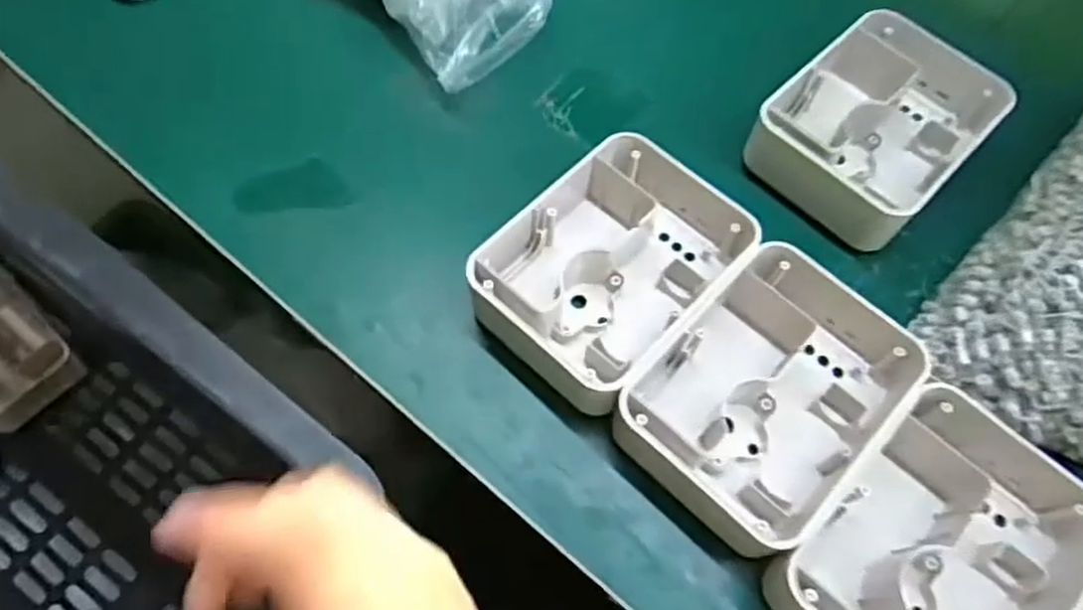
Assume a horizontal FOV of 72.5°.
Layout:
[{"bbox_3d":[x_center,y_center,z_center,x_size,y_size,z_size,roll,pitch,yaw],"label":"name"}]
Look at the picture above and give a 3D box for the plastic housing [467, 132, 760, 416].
[{"bbox_3d":[0.040,-0.024,0.385,0.099,0.041,0.141,41,68,16],"label":"plastic housing"}]

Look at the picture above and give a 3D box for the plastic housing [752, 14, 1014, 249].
[{"bbox_3d":[0.193,-0.103,0.432,0.100,0.048,0.134,42,69,16],"label":"plastic housing"}]

